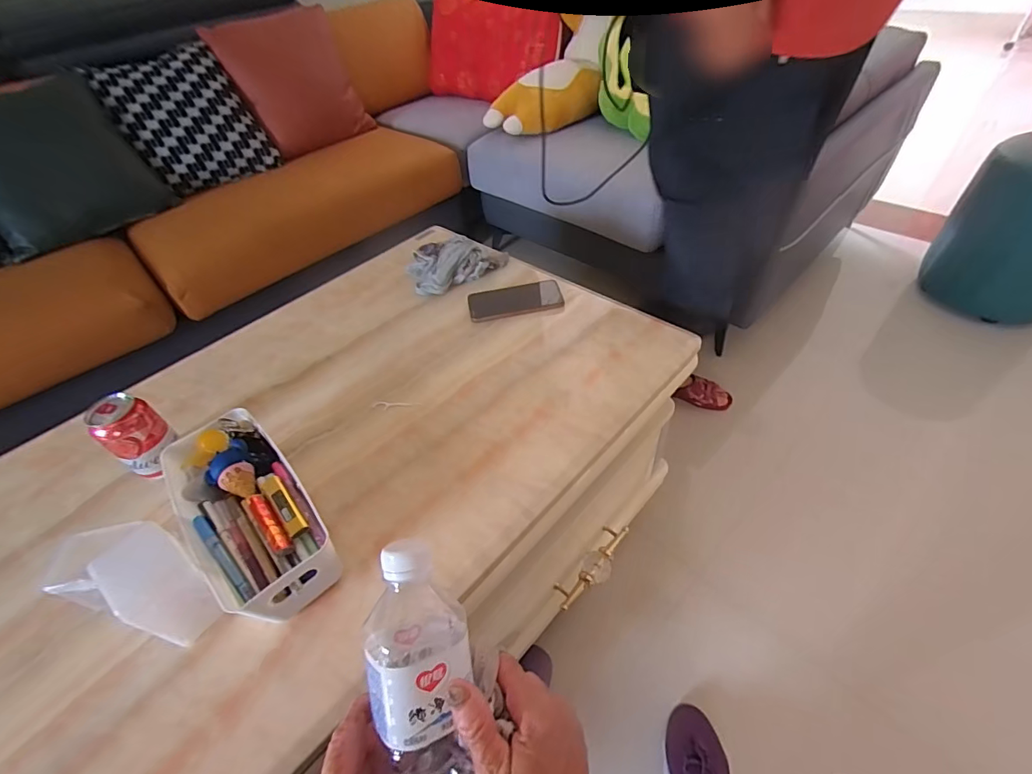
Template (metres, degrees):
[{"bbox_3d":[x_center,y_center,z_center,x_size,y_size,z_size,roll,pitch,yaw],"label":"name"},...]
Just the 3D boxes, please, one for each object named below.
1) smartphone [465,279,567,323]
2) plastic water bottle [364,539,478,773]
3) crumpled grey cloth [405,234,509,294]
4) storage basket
[{"bbox_3d":[-0.001,-0.151,0.803,0.161,0.009,0.072,-12,58,-2],"label":"smartphone"},{"bbox_3d":[-0.058,0.208,0.305,0.063,0.073,0.213,-9,88,-2],"label":"plastic water bottle"},{"bbox_3d":[-0.118,-0.242,0.887,0.182,0.060,0.112,-29,50,-20],"label":"crumpled grey cloth"},{"bbox_3d":[-0.295,0.136,0.510,0.109,0.088,0.243,-34,52,-24],"label":"storage basket"}]

